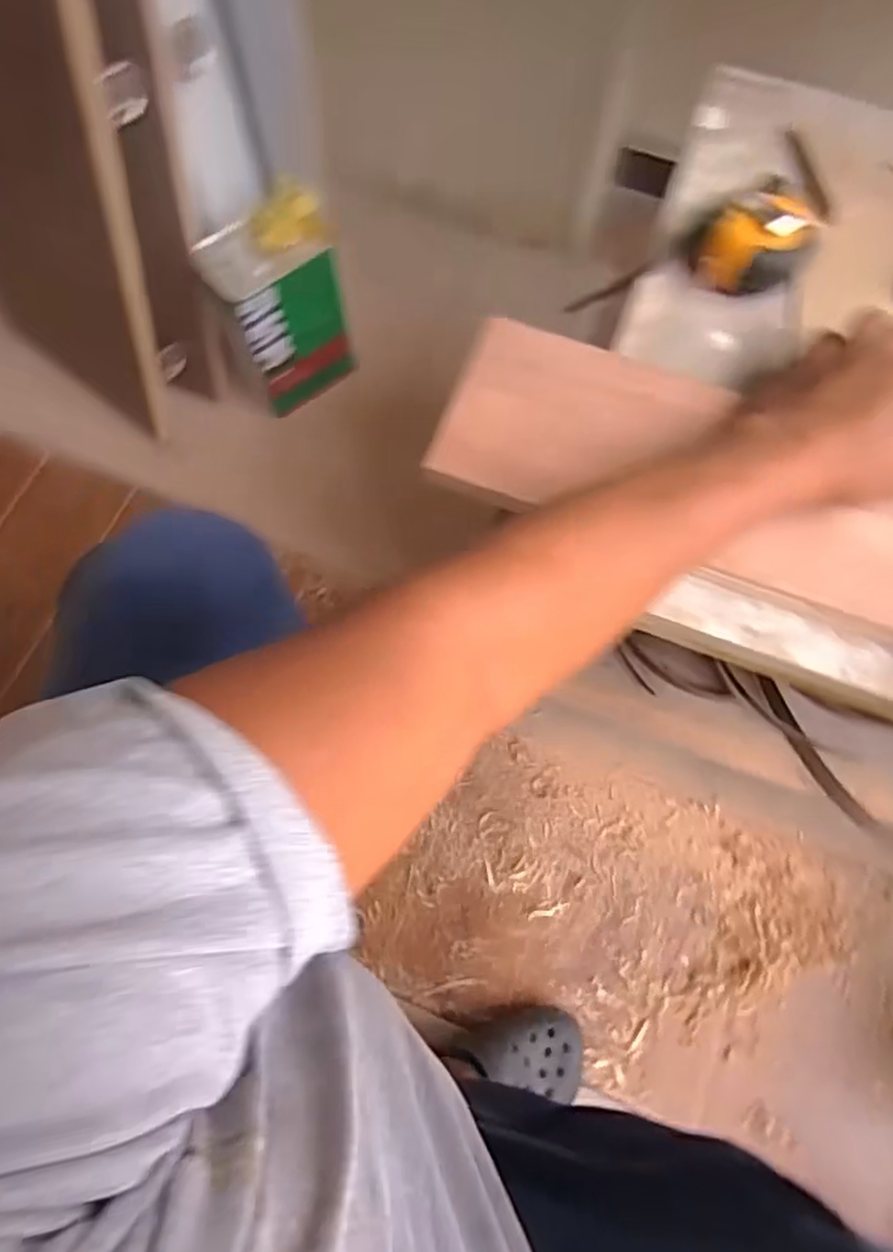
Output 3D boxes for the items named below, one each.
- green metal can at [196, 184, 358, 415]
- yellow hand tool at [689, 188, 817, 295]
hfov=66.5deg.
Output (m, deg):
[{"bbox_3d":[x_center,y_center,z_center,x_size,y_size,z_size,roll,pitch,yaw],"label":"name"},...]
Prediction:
[{"bbox_3d":[-0.214,-0.420,0.922,0.163,0.233,0.102,-32,74,-10],"label":"green metal can"},{"bbox_3d":[0.217,-0.268,0.475,0.073,0.040,0.058,-18,72,-6],"label":"yellow hand tool"}]

